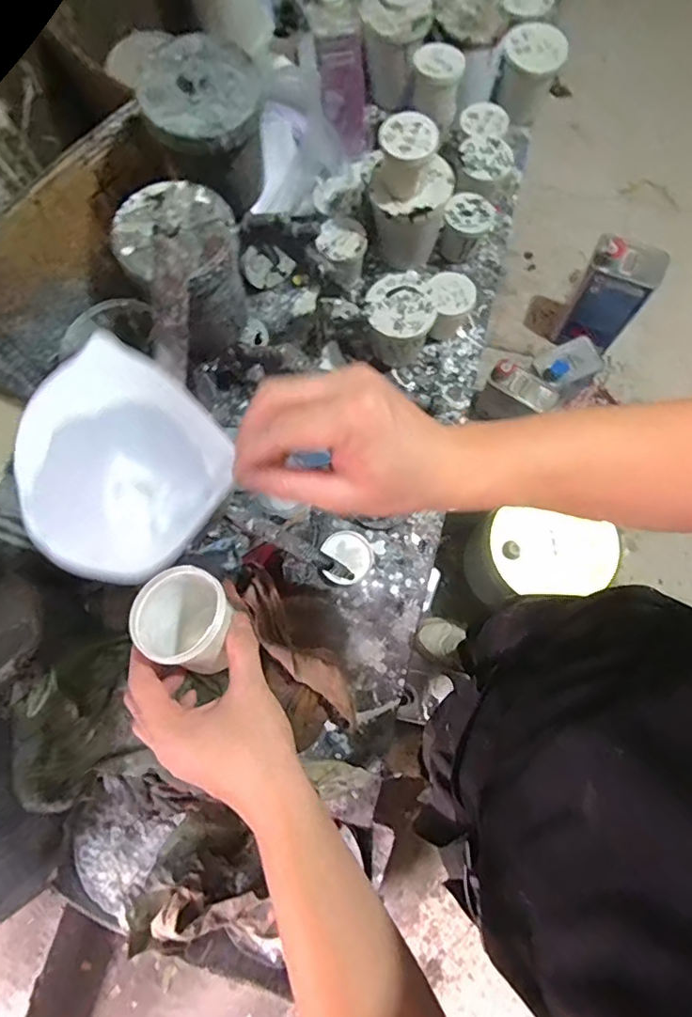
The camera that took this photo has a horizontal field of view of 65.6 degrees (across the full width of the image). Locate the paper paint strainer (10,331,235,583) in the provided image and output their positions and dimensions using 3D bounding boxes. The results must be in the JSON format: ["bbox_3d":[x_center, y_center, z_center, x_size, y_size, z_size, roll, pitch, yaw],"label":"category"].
[{"bbox_3d":[-0.127,-0.024,0.309,0.094,0.087,0.110,33,78,9],"label":"paper paint strainer"}]

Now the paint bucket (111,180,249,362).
[{"bbox_3d":[-0.135,-0.207,0.465,0.091,0.094,0.098,0,75,1],"label":"paint bucket"}]

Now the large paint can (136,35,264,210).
[{"bbox_3d":[-0.130,-0.352,0.513,0.099,0.117,0.097,0,75,1],"label":"large paint can"}]

